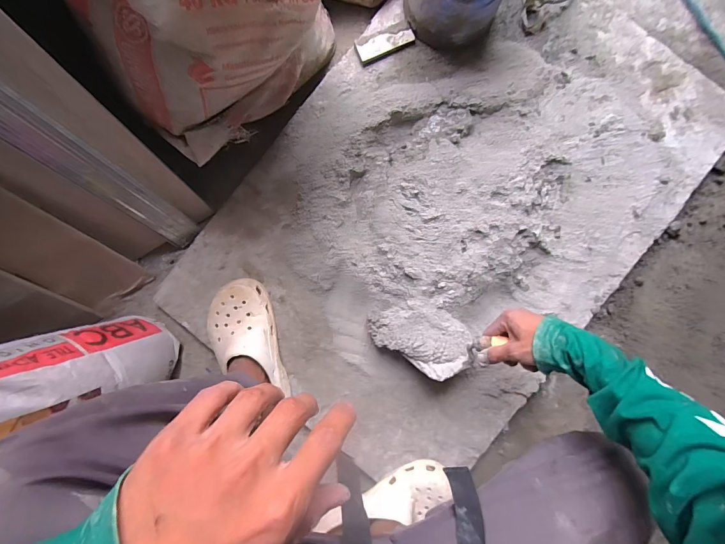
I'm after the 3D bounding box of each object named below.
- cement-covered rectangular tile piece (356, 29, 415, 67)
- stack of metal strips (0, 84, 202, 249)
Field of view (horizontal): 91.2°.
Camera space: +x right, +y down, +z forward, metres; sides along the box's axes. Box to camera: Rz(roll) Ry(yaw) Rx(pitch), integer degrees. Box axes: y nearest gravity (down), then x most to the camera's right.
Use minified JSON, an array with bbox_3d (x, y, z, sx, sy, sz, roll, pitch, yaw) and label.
[{"bbox_3d":[0.041,-0.410,0.638,0.103,0.005,0.036,-23,106,6],"label":"cement-covered rectangular tile piece"},{"bbox_3d":[-0.383,-0.142,0.482,0.060,0.408,0.021,-31,64,1],"label":"stack of metal strips"}]

